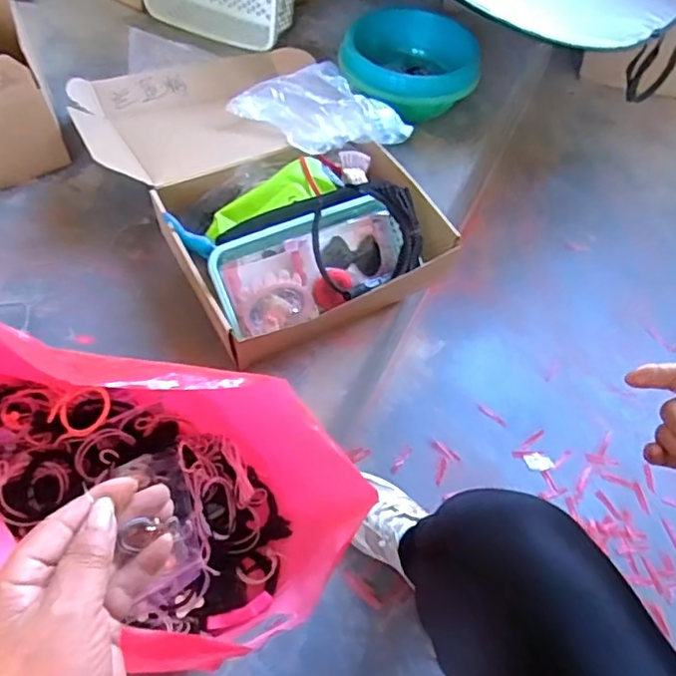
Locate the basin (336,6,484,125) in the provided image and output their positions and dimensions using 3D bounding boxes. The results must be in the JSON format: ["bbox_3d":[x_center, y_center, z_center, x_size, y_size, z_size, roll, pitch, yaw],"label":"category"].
[{"bbox_3d":[0.125,-0.472,1.030,0.237,0.094,0.189,14,55,6],"label":"basin"}]

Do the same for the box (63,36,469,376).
[{"bbox_3d":[-0.121,-0.269,0.875,0.393,0.115,0.626,-24,60,-20],"label":"box"}]

